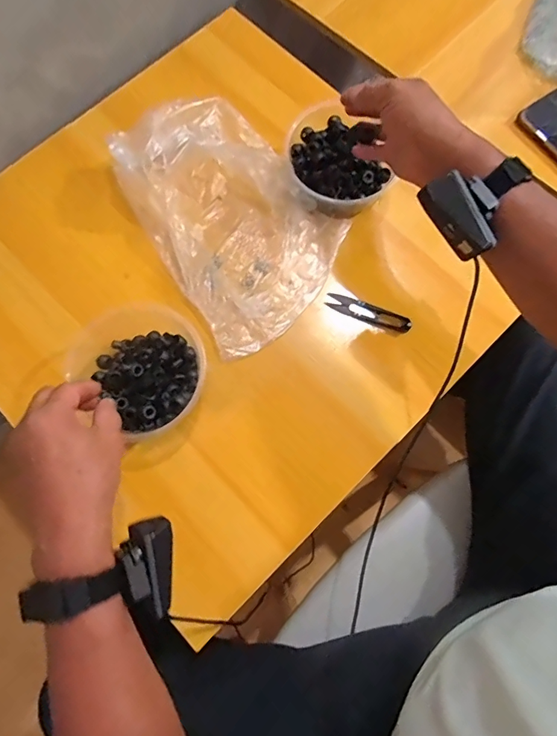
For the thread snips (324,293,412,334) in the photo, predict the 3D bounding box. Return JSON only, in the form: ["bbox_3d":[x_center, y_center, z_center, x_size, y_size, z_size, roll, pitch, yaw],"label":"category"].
[{"bbox_3d":[0.107,-0.067,0.519,0.102,0.009,0.024,24,77,6],"label":"thread snips"}]

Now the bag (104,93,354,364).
[{"bbox_3d":[-0.051,-0.187,0.520,0.205,0.063,0.297,-33,78,-8],"label":"bag"}]

